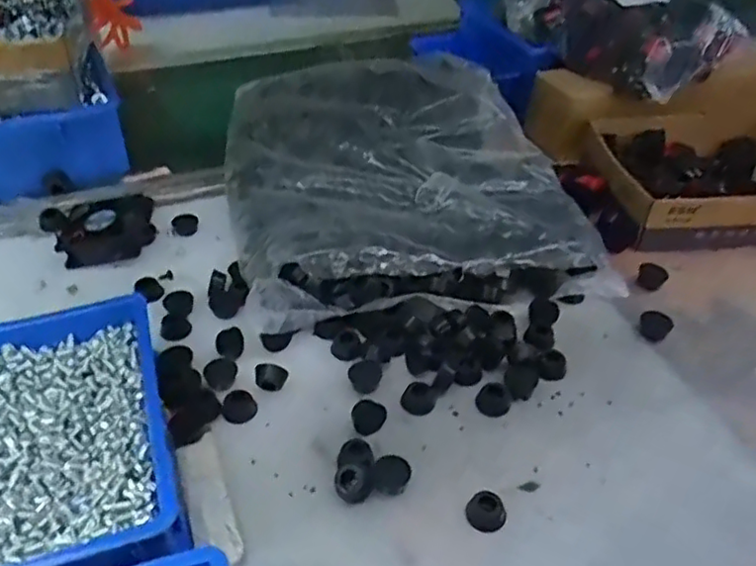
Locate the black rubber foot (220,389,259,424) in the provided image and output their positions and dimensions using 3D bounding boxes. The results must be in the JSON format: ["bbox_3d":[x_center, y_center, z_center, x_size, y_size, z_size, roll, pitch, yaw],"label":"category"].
[{"bbox_3d":[-0.099,0.088,0.466,0.024,0.008,0.023,1,43,-1],"label":"black rubber foot"}]

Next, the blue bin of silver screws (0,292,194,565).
[{"bbox_3d":[-0.208,0.105,0.407,0.152,0.060,0.206,-13,45,-16],"label":"blue bin of silver screws"}]

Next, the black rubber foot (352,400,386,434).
[{"bbox_3d":[-0.007,0.095,0.460,0.023,0.013,0.020,10,43,9],"label":"black rubber foot"}]

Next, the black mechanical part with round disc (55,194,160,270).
[{"bbox_3d":[-0.249,-0.049,0.601,0.080,0.028,0.064,-11,44,-13],"label":"black mechanical part with round disc"}]

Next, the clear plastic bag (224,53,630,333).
[{"bbox_3d":[0.014,-0.124,0.637,0.319,0.104,0.353,-7,43,-9],"label":"clear plastic bag"}]

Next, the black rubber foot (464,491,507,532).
[{"bbox_3d":[0.068,0.143,0.407,0.024,0.014,0.020,14,44,13],"label":"black rubber foot"}]

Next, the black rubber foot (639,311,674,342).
[{"bbox_3d":[0.229,0.035,0.538,0.026,0.011,0.032,21,46,20],"label":"black rubber foot"}]

